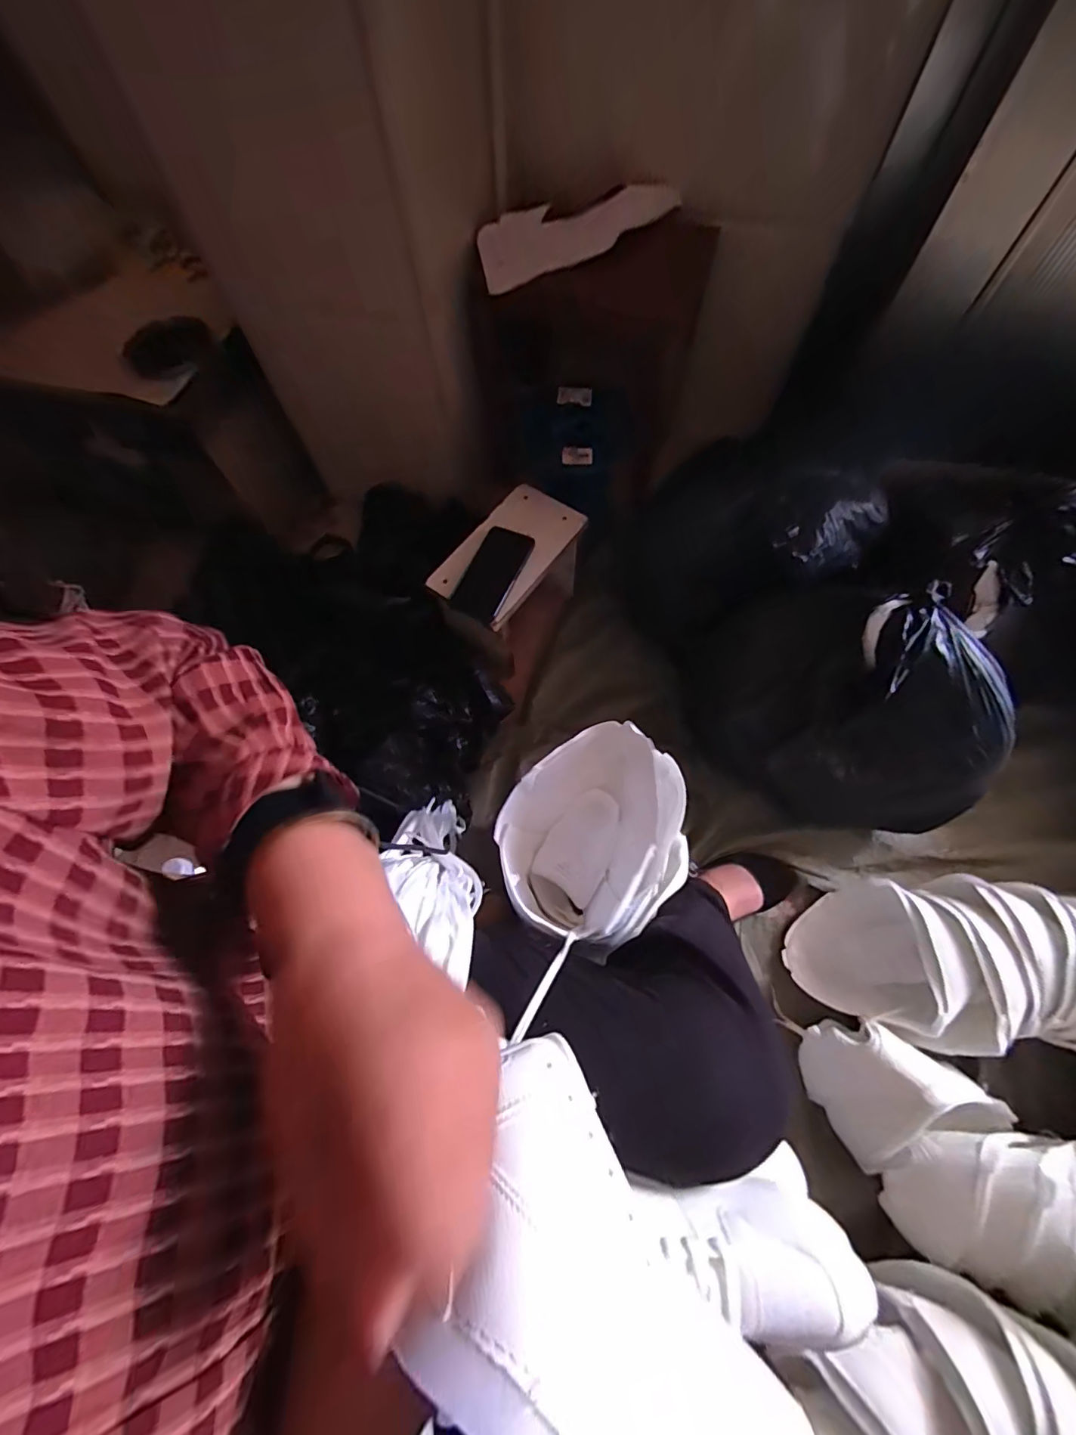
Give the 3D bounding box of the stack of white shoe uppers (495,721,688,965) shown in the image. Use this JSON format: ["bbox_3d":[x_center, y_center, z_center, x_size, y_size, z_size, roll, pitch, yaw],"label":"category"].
[{"bbox_3d":[0.062,0.132,0.548,0.205,0.116,0.191,-33,71,-12],"label":"stack of white shoe uppers"}]

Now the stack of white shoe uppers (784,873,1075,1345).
[{"bbox_3d":[0.627,0.446,0.636,0.507,0.154,0.484,-12,68,-4],"label":"stack of white shoe uppers"}]

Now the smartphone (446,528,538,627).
[{"bbox_3d":[-0.074,-0.231,0.800,0.085,0.014,0.166,20,71,21],"label":"smartphone"}]

